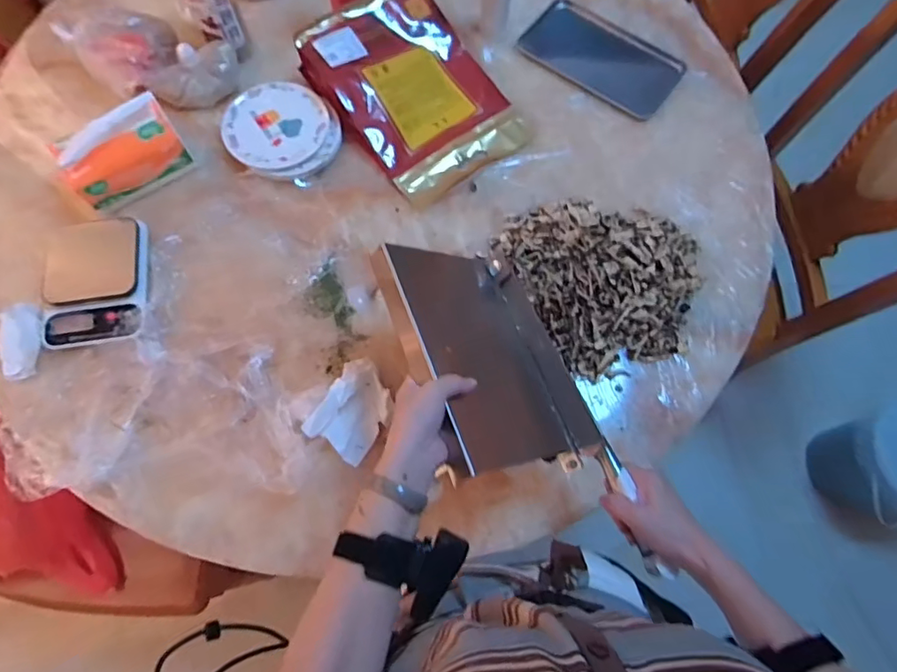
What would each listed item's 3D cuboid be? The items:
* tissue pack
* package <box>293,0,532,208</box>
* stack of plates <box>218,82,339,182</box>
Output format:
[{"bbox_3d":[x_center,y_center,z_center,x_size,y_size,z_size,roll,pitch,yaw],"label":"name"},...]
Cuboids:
[{"bbox_3d":[-0.456,-0.256,0.767,0.152,0.106,0.076,-31,74,-11],"label":"tissue pack"},{"bbox_3d":[-0.049,-0.387,0.839,0.244,0.085,0.312,-34,74,-12],"label":"package"},{"bbox_3d":[-0.260,-0.317,0.837,0.182,0.024,0.152,38,74,12],"label":"stack of plates"}]

